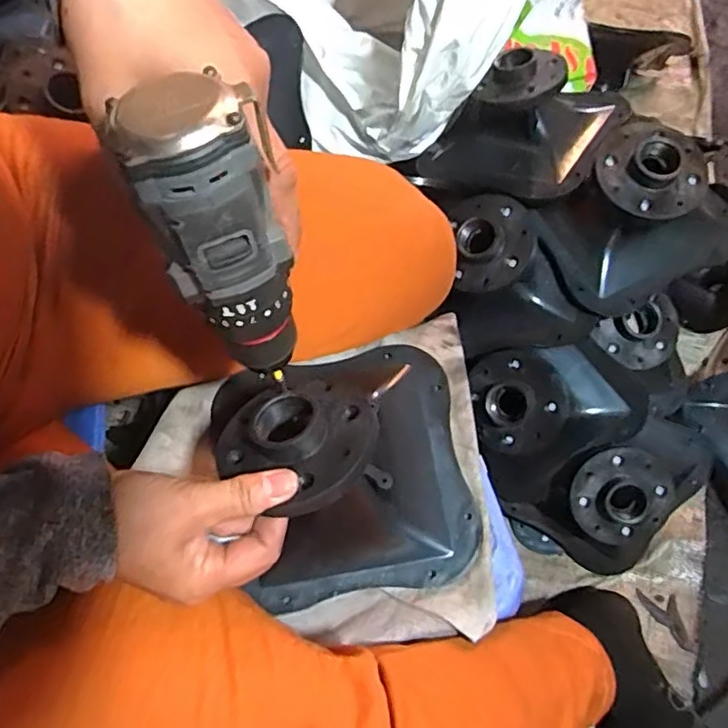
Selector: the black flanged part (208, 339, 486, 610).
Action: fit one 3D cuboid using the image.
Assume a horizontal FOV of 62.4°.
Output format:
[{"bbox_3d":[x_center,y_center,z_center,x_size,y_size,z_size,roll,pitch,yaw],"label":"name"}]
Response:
[{"bbox_3d":[-0.004,0.055,0.403,0.156,0.125,0.181,-8,67,-2],"label":"black flanged part"}]

